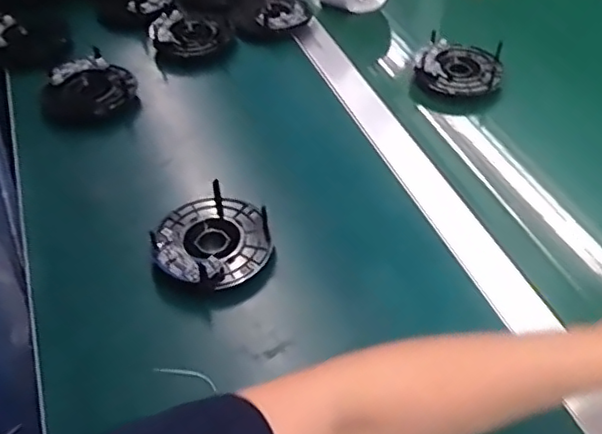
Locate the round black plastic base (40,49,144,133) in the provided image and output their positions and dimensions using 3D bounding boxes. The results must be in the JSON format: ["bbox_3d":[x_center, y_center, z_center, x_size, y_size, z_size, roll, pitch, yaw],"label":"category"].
[{"bbox_3d":[-0.233,-0.137,0.680,0.099,0.022,0.105,-13,50,-15],"label":"round black plastic base"}]

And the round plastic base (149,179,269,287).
[{"bbox_3d":[-0.077,0.022,0.538,0.098,0.037,0.096,2,48,-2],"label":"round plastic base"}]

